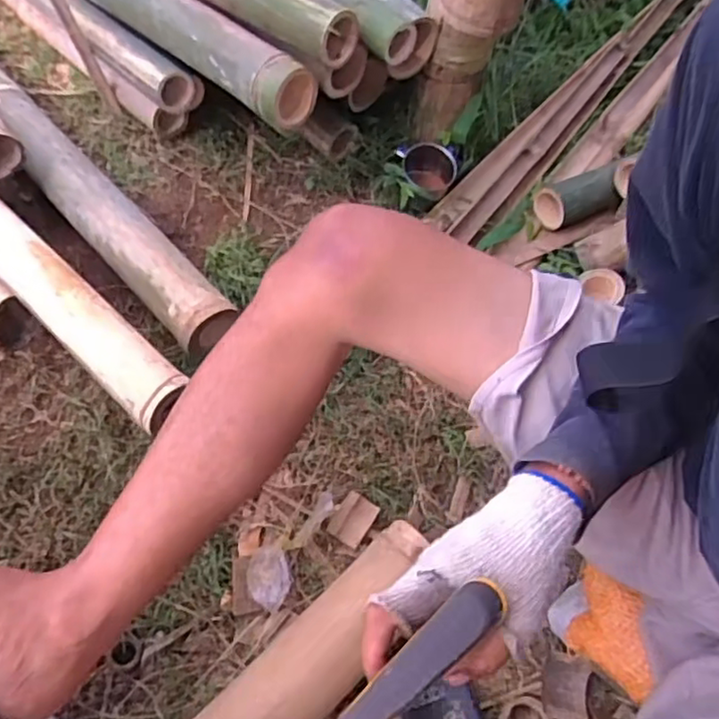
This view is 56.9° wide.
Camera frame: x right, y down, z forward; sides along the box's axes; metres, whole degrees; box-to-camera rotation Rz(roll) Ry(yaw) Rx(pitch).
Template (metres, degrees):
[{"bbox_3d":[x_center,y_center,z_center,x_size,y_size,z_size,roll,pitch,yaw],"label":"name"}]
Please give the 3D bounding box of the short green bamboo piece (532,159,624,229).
[{"bbox_3d":[0.337,-0.248,0.994,0.150,0.049,0.060,-20,60,-8],"label":"short green bamboo piece"}]

